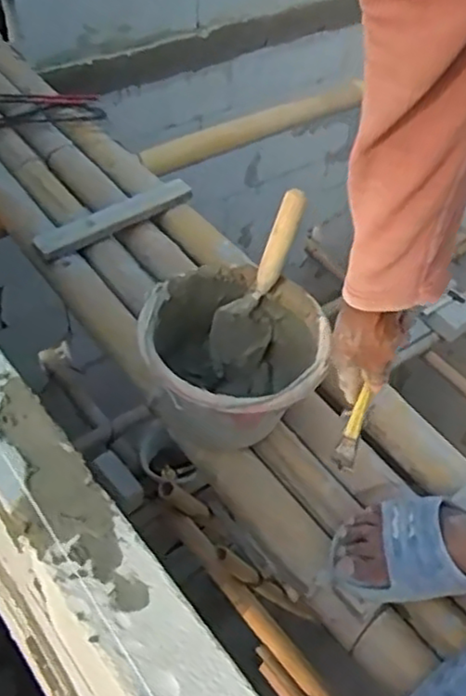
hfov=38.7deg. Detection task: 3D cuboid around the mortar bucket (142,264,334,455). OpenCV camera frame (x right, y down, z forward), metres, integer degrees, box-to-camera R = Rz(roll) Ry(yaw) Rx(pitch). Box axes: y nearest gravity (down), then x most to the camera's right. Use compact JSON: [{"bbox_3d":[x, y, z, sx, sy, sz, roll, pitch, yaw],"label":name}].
[{"bbox_3d":[-0.003,0.030,0.903,0.229,0.174,0.232,3,48,-3],"label":"mortar bucket"}]

